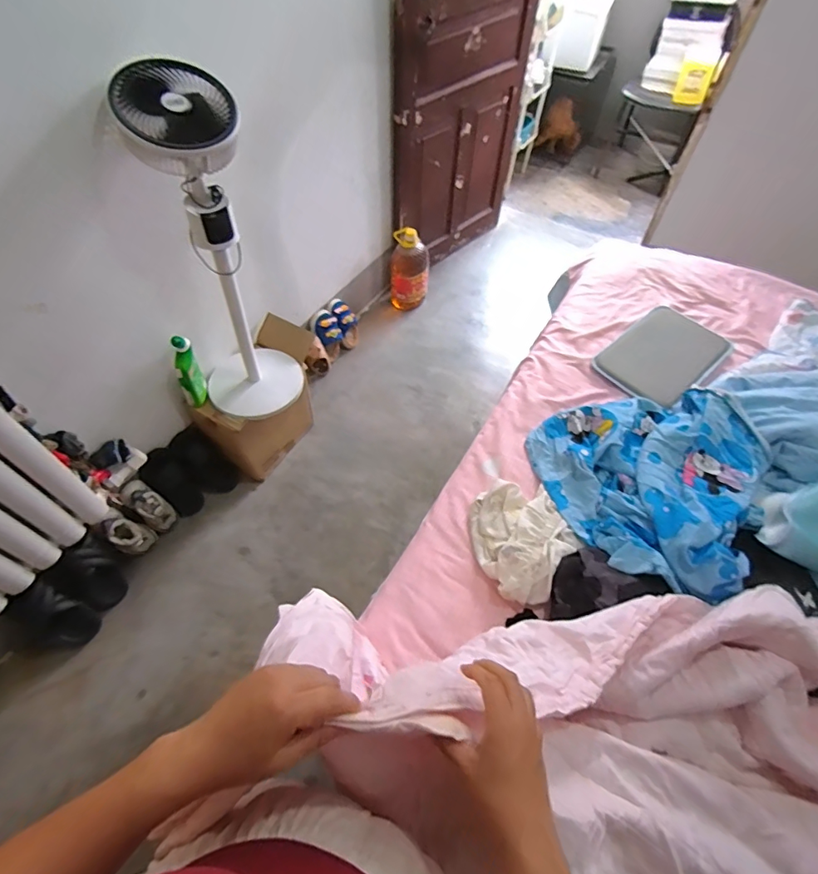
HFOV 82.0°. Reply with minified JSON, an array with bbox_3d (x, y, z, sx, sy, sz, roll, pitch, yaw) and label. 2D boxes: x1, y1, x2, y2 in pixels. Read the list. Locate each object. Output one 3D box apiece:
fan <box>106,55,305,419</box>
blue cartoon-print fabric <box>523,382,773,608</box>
[{"bbox_3d":[-0.461,-0.380,1.160,0.276,0.807,0.233,-20,58,-15],"label":"fan"},{"bbox_3d":[0.479,0.070,0.985,0.447,0.133,0.472,28,59,17],"label":"blue cartoon-print fabric"}]

